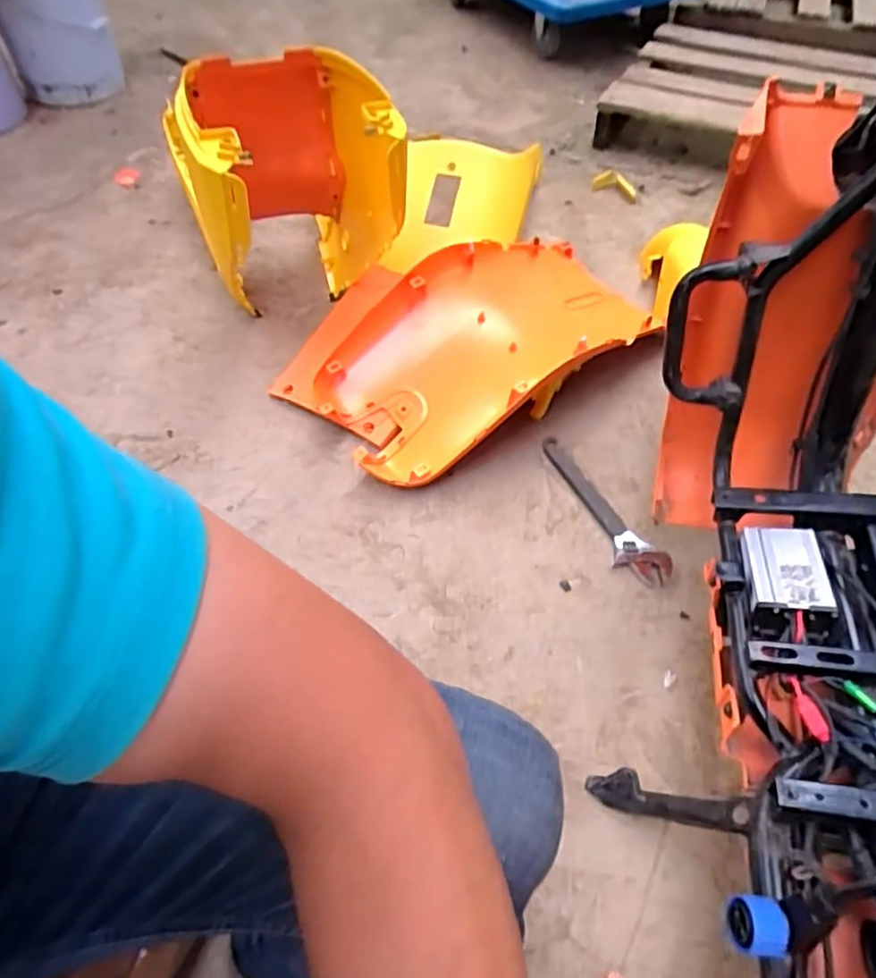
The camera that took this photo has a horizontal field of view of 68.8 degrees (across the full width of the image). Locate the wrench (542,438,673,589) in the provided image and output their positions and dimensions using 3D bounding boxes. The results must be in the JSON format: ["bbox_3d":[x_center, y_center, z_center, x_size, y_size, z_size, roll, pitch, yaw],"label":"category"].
[{"bbox_3d":[0.232,0.029,0.955,0.070,0.014,0.288,-27,57,-17],"label":"wrench"}]

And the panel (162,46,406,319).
[{"bbox_3d":[-0.243,-0.463,1.074,0.271,0.427,0.454,-19,55,-12],"label":"panel"}]

